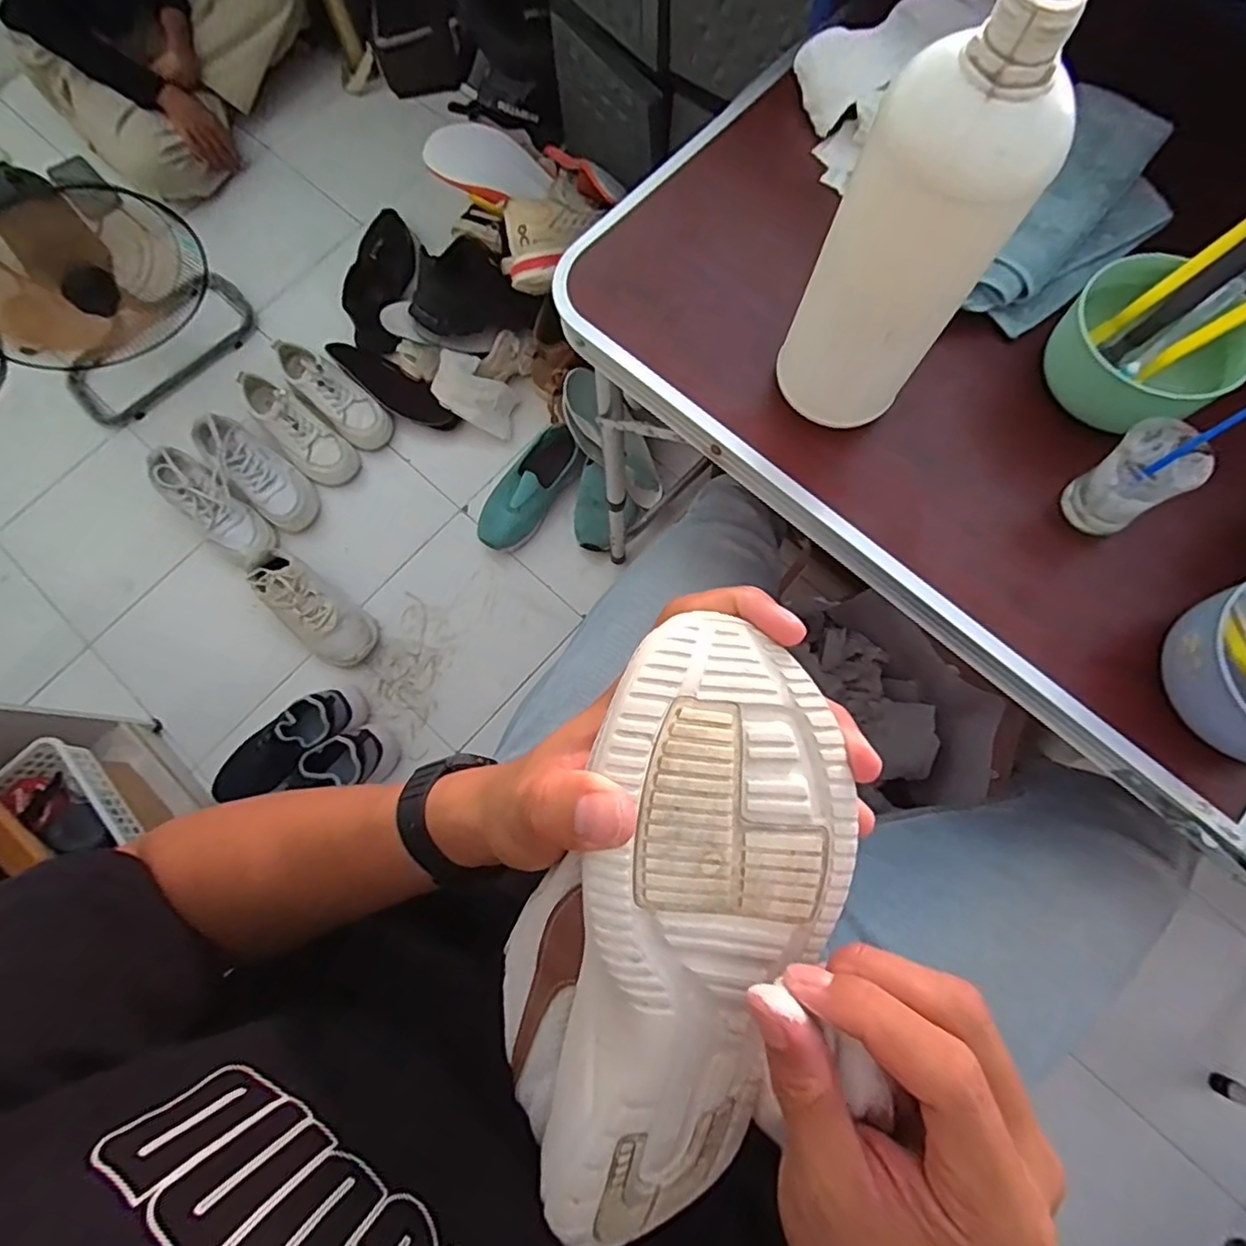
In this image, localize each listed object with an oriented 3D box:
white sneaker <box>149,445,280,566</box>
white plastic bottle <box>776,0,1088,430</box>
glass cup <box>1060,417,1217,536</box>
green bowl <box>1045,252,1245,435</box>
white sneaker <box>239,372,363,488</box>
[{"bbox_3d":[-0.682,-0.191,1.048,0.257,0.090,0.093,43,81,-2],"label":"white sneaker"},{"bbox_3d":[0.147,-0.197,0.338,0.077,0.215,0.078,-38,78,-8],"label":"white plastic bottle"},{"bbox_3d":[0.322,-0.091,0.400,0.047,0.066,0.046,0,76,2],"label":"glass cup"},{"bbox_3d":[0.342,-0.180,0.418,0.093,0.047,0.111,-38,78,-8],"label":"green bowl"},{"bbox_3d":[-0.575,-0.335,1.099,0.229,0.083,0.089,37,80,10],"label":"white sneaker"}]

